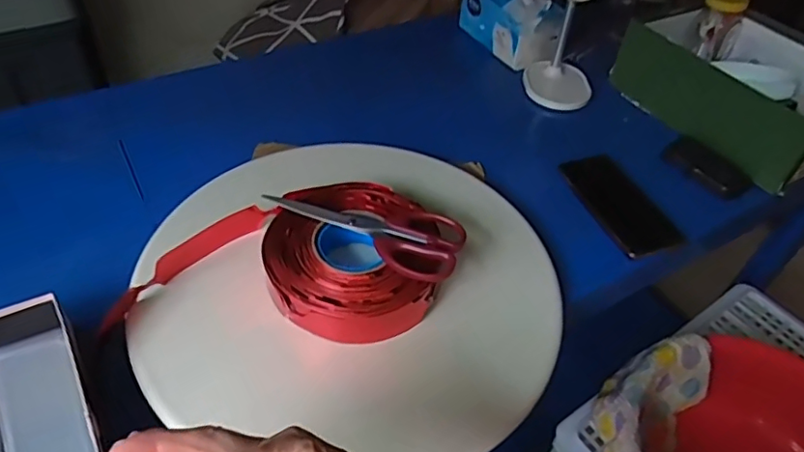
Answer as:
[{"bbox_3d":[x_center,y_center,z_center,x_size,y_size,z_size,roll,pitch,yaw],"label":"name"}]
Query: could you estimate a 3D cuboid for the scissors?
[{"bbox_3d":[-0.031,-0.008,0.557,0.192,0.016,0.076,26,50,19],"label":"scissors"}]

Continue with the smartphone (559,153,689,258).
[{"bbox_3d":[0.262,-0.029,0.683,0.075,0.013,0.154,-17,53,-10],"label":"smartphone"}]

